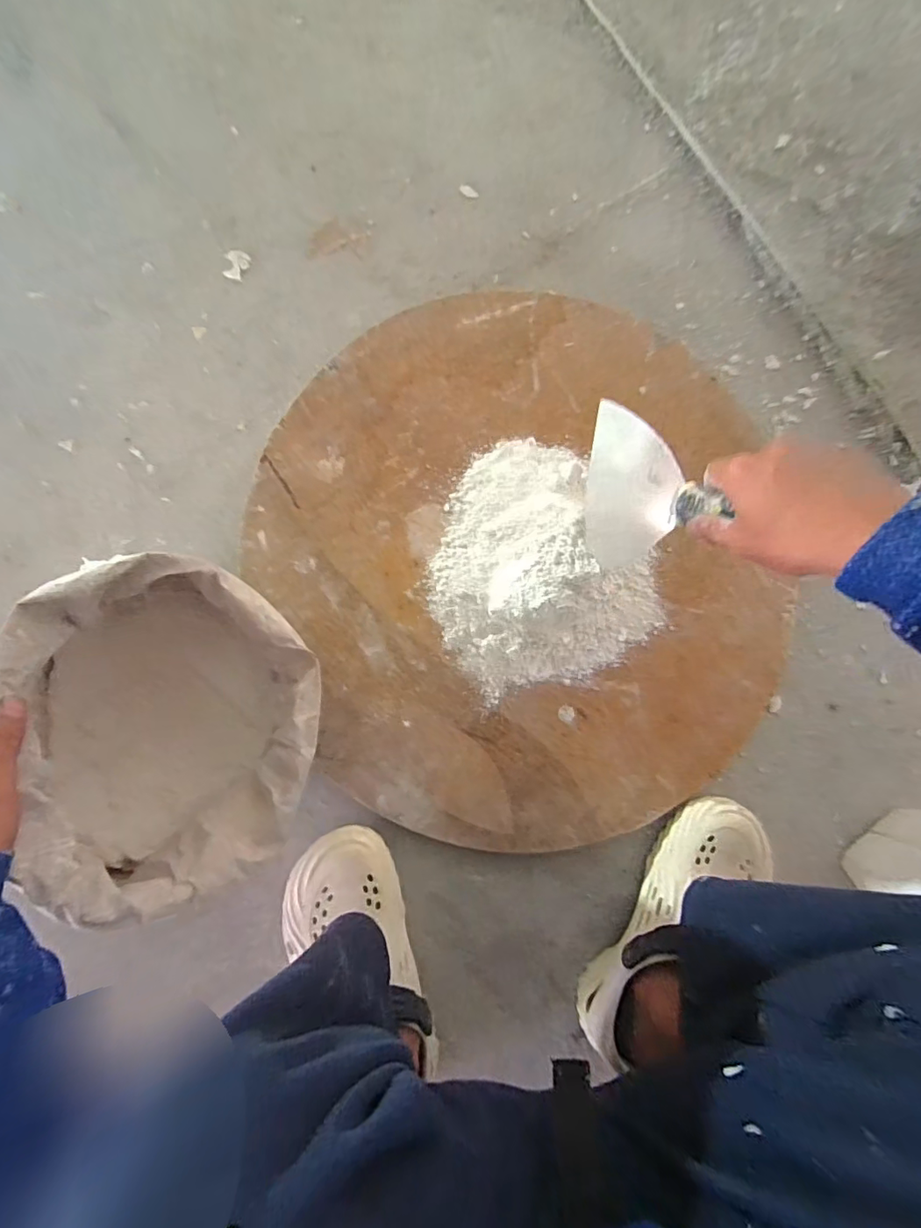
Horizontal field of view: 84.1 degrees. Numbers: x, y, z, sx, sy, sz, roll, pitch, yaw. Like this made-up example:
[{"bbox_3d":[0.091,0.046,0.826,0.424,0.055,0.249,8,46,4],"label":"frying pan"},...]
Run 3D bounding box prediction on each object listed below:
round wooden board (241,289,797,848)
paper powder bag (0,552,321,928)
[{"bbox_3d":[0.071,-0.058,0.552,0.524,0.024,0.578,-24,86,-3],"label":"round wooden board"},{"bbox_3d":[-0.224,0.086,0.398,0.226,0.195,0.237,32,85,2],"label":"paper powder bag"}]

